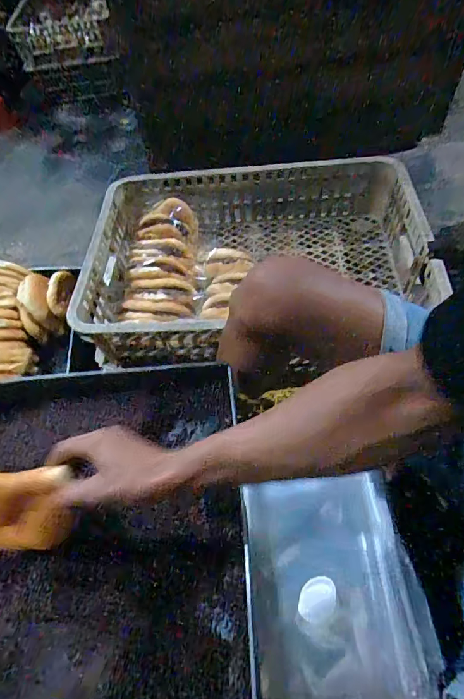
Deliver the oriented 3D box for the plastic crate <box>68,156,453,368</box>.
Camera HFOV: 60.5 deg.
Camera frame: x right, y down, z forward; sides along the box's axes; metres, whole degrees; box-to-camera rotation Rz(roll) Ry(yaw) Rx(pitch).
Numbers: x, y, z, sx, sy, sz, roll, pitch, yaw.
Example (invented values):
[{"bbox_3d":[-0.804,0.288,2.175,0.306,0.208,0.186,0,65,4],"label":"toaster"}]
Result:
[{"bbox_3d":[0.034,-0.175,0.782,0.602,0.151,0.416,0,55,5],"label":"plastic crate"}]

